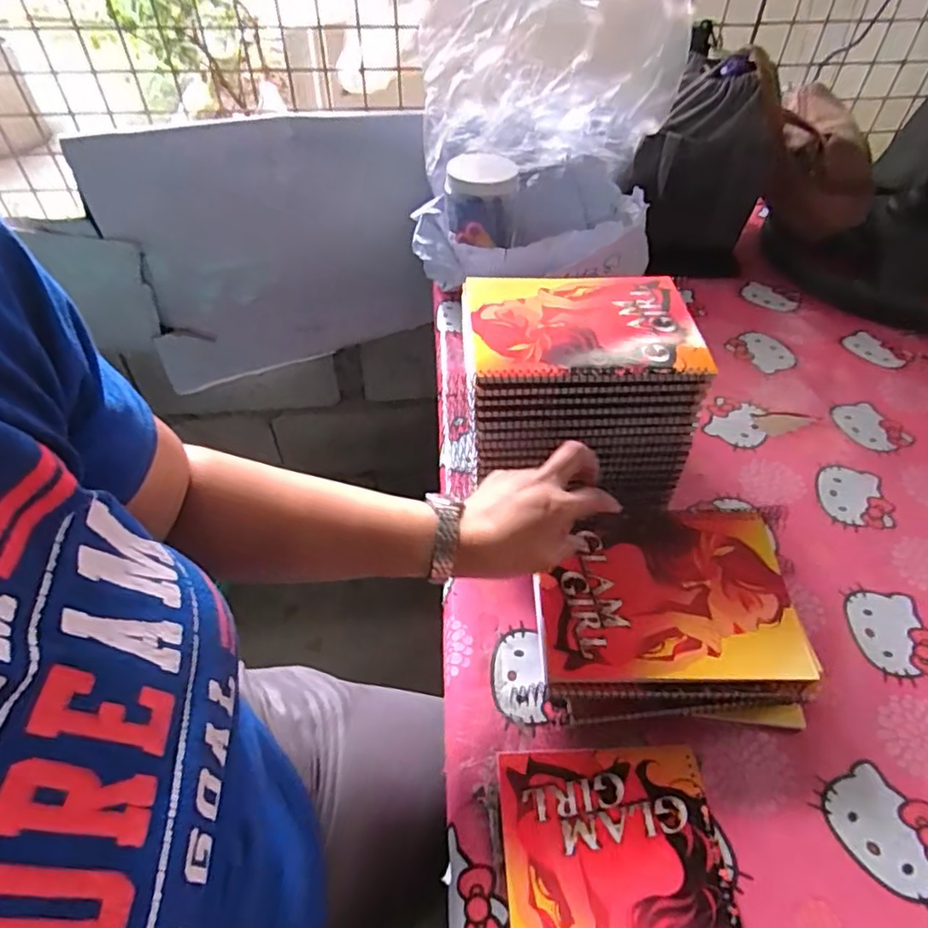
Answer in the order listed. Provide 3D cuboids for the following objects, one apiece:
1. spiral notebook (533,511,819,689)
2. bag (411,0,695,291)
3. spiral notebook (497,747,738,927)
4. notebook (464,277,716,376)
[{"bbox_3d":[0.162,0.103,0.481,0.199,0.012,0.150,-1,47,2],"label":"spiral notebook"},{"bbox_3d":[0.105,-0.451,0.795,0.327,0.269,0.242,2,48,1],"label":"bag"},{"bbox_3d":[0.102,0.290,0.378,0.144,0.010,0.198,-2,48,-2],"label":"spiral notebook"},{"bbox_3d":[0.103,-0.128,0.529,0.196,0.016,0.148,-1,48,-1],"label":"notebook"}]

